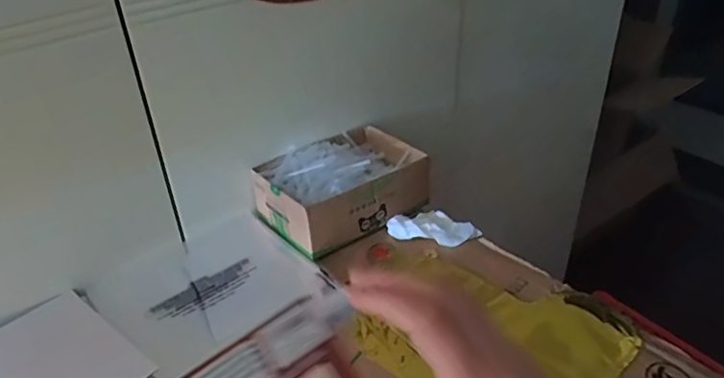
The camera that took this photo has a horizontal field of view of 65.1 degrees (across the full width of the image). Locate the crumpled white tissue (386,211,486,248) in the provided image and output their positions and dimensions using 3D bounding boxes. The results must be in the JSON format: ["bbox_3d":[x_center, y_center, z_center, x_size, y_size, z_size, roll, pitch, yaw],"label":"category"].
[{"bbox_3d":[0.082,0.043,0.659,0.103,0.018,0.045,4,34,11],"label":"crumpled white tissue"}]

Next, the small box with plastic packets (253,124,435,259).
[{"bbox_3d":[-0.026,-0.007,0.691,0.187,0.075,0.138,-24,39,-28],"label":"small box with plastic packets"}]

